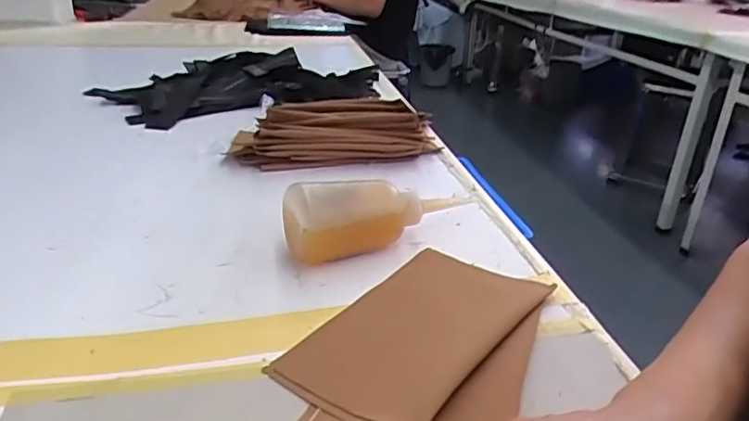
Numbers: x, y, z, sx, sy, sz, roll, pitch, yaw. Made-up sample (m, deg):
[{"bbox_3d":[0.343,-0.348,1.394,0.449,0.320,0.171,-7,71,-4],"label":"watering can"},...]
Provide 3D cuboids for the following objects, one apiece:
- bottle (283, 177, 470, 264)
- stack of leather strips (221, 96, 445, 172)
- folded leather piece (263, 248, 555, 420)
[{"bbox_3d":[0.008,-0.001,0.490,0.176,0.059,0.048,-14,29,-25],"label":"bottle"},{"bbox_3d":[-0.049,-0.093,0.674,0.232,0.061,0.077,-5,26,-9],"label":"stack of leather strips"},{"bbox_3d":[0.030,0.076,0.387,0.113,0.015,0.184,18,31,33],"label":"folded leather piece"}]

